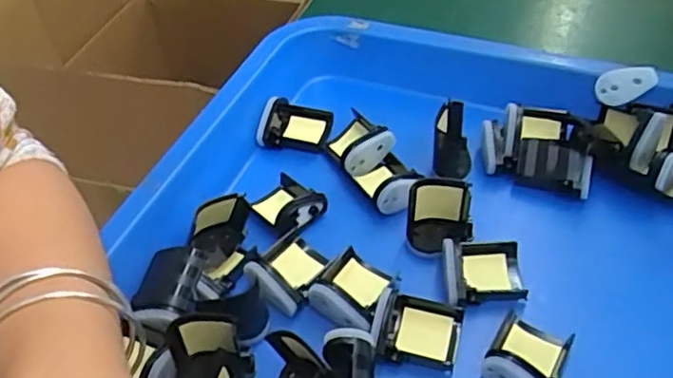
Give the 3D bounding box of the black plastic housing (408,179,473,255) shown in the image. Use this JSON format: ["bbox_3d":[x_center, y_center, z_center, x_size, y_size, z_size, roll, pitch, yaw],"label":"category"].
[{"bbox_3d":[0.056,0.016,0.348,0.034,0.037,0.023,5,46,9],"label":"black plastic housing"}]

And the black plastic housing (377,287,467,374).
[{"bbox_3d":[0.040,0.071,0.316,0.037,0.013,0.034,12,48,15],"label":"black plastic housing"}]

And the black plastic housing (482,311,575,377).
[{"bbox_3d":[0.091,0.077,0.302,0.035,0.024,0.041,20,50,22],"label":"black plastic housing"}]

